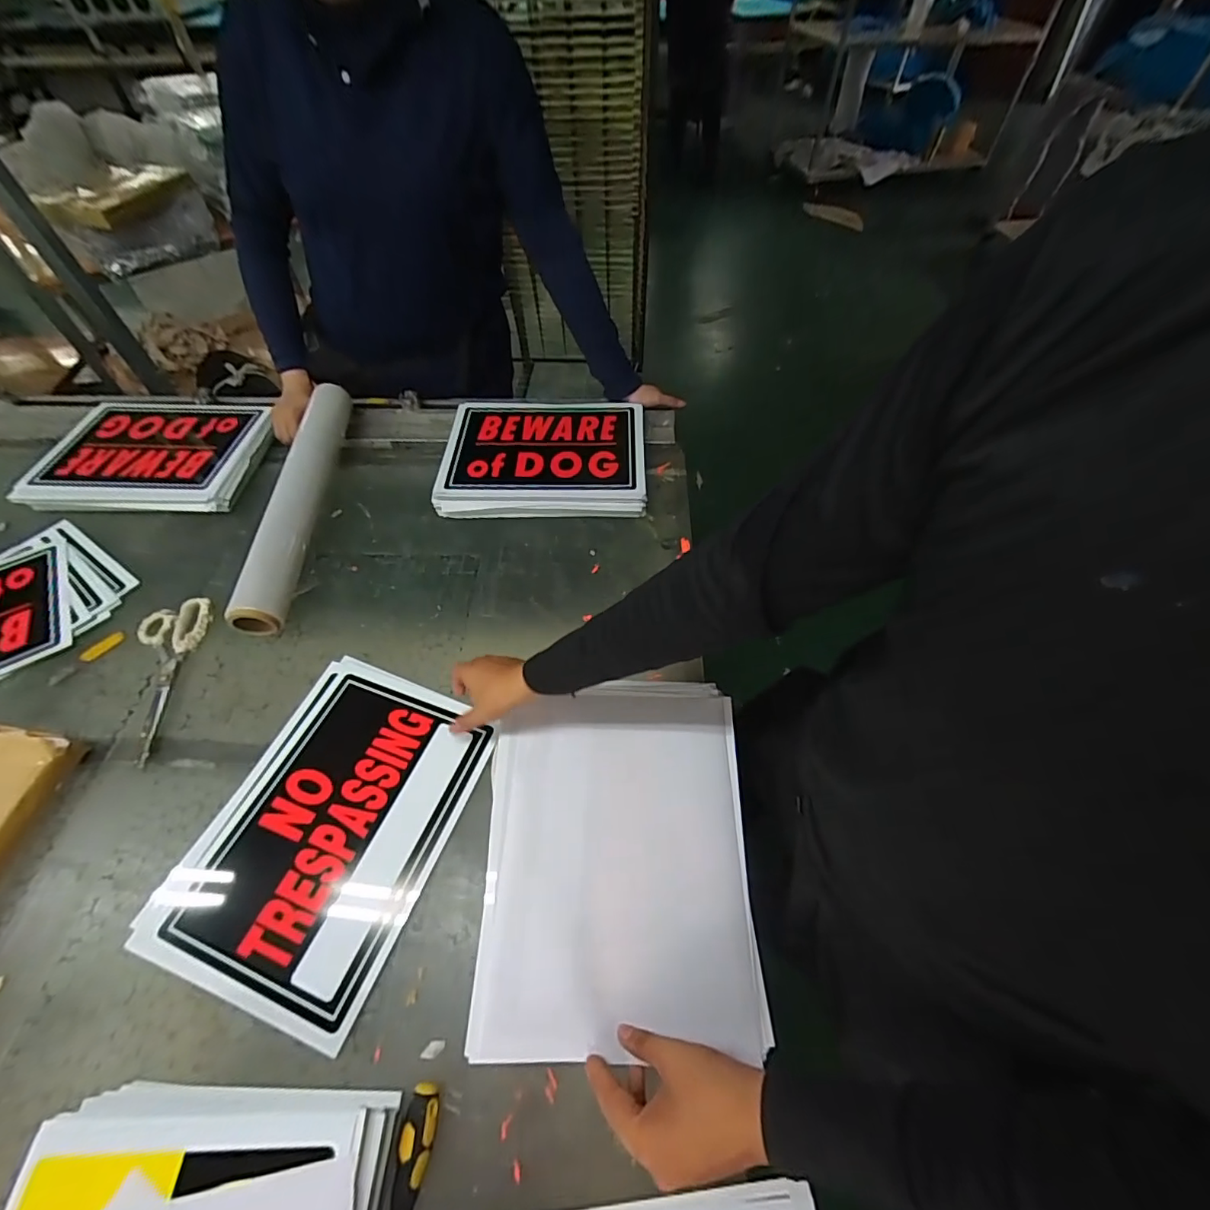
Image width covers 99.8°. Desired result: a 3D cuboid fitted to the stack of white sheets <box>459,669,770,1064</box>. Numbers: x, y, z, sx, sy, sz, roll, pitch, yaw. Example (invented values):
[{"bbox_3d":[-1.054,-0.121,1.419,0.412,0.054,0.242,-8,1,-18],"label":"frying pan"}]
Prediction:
[{"bbox_3d":[0.011,0.229,0.528,0.272,0.060,0.352,-1,55,1],"label":"stack of white sheets"}]

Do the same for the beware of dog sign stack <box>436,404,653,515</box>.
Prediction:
[{"bbox_3d":[-0.108,-0.275,0.934,0.360,0.049,0.280,0,55,1],"label":"beware of dog sign stack"}]

